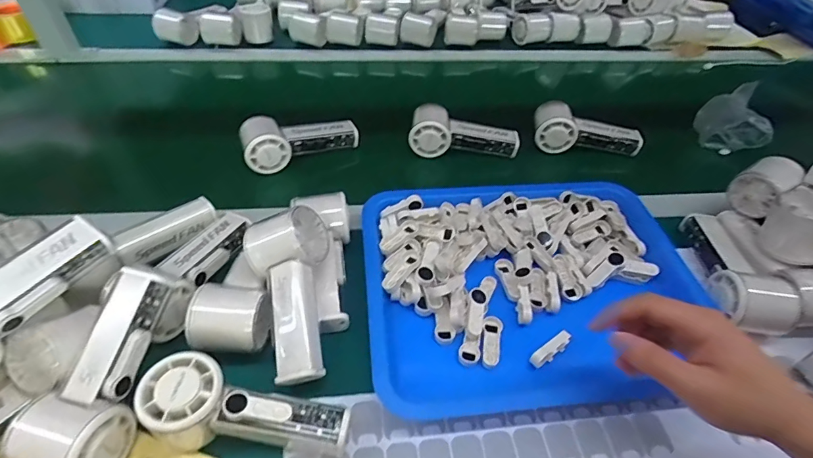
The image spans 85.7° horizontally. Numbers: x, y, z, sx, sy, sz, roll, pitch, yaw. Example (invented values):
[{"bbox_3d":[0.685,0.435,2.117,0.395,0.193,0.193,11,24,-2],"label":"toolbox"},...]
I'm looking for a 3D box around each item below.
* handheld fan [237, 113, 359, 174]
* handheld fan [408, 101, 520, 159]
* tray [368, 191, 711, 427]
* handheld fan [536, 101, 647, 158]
[{"bbox_3d":[-0.144,-0.126,0.593,0.151,0.047,0.063,-17,51,-20],"label":"handheld fan"},{"bbox_3d":[0.081,-0.130,0.611,0.148,0.048,0.059,12,47,6],"label":"handheld fan"},{"bbox_3d":[0.125,0.053,0.451,0.324,0.038,0.254,-2,47,-7],"label":"tray"},{"bbox_3d":[0.263,-0.143,0.635,0.154,0.049,0.057,5,47,0],"label":"handheld fan"}]

